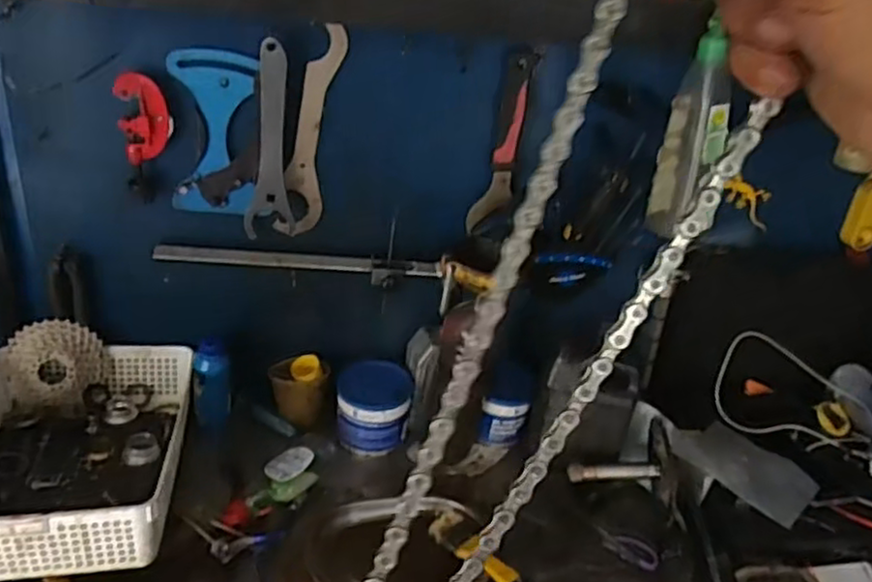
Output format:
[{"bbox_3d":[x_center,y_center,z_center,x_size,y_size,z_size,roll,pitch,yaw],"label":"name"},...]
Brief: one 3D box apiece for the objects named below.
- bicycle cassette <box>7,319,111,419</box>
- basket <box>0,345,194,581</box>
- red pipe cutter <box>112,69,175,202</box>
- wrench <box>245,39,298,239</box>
[{"bbox_3d":[-0.500,0.100,0.908,0.121,0.124,0.050,5,7,-7],"label":"bicycle cassette"},{"bbox_3d":[-0.430,0.178,0.810,0.244,0.084,0.331,0,29,-12],"label":"basket"},{"bbox_3d":[-0.340,-0.178,0.813,0.056,0.148,0.022,-3,30,-18],"label":"red pipe cutter"},{"bbox_3d":[-0.206,-0.176,0.836,0.060,0.241,0.012,2,30,-3],"label":"wrench"}]

